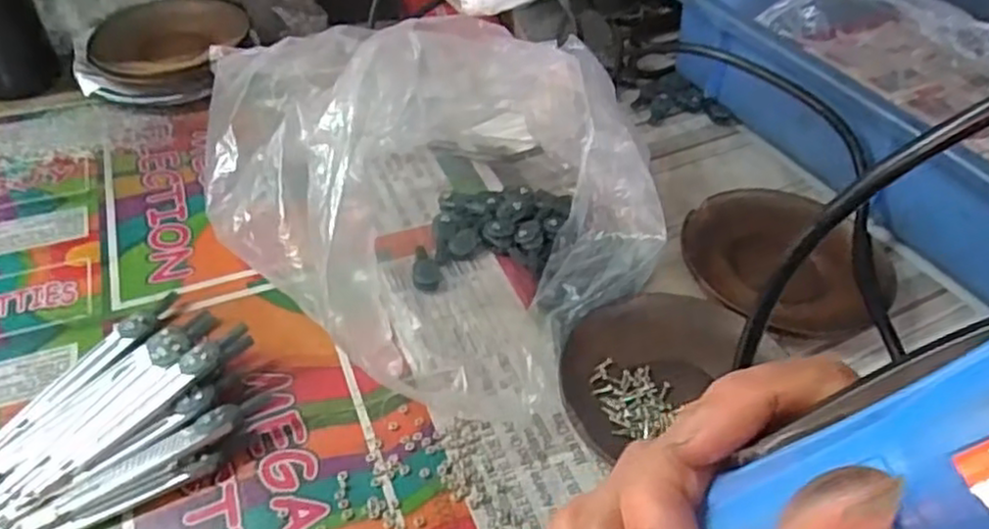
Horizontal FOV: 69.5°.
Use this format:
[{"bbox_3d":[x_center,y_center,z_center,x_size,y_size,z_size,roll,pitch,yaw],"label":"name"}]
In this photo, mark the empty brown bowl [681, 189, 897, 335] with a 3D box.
[{"bbox_3d":[0.169,-0.003,0.417,0.113,0.019,0.108,1,44,-1],"label":"empty brown bowl"}]

